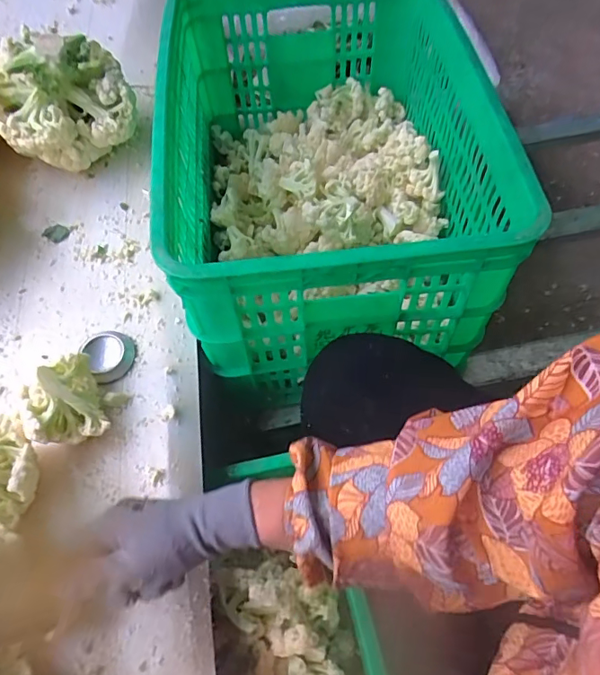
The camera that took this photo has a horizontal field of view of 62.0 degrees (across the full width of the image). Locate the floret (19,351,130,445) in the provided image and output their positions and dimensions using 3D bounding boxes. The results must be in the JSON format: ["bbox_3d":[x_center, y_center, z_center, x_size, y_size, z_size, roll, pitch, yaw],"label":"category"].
[{"bbox_3d":[-0.226,0.064,0.490,0.077,0.066,0.082,-1,60,2],"label":"floret"}]

